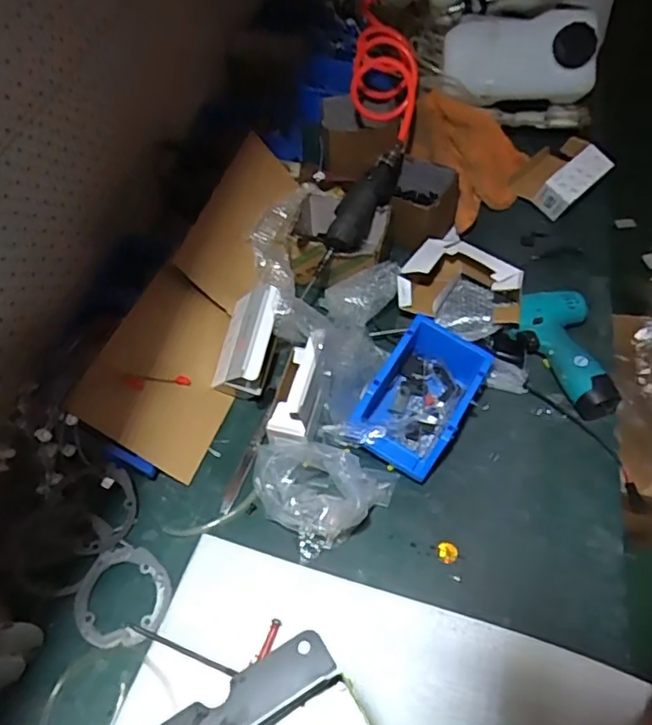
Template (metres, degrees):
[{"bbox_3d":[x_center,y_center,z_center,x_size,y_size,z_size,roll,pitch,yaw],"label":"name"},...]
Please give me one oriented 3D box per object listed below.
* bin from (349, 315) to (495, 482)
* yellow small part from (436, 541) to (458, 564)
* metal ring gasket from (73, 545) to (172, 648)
[{"bbox_3d":[0.120,0.051,0.753,0.115,0.090,0.189,26,60,21],"label":"bin"},{"bbox_3d":[0.141,0.219,0.682,0.023,0.004,0.023,-2,54,3],"label":"yellow small part"},{"bbox_3d":[-0.229,0.264,0.669,0.102,0.012,0.107,-2,54,3],"label":"metal ring gasket"}]

